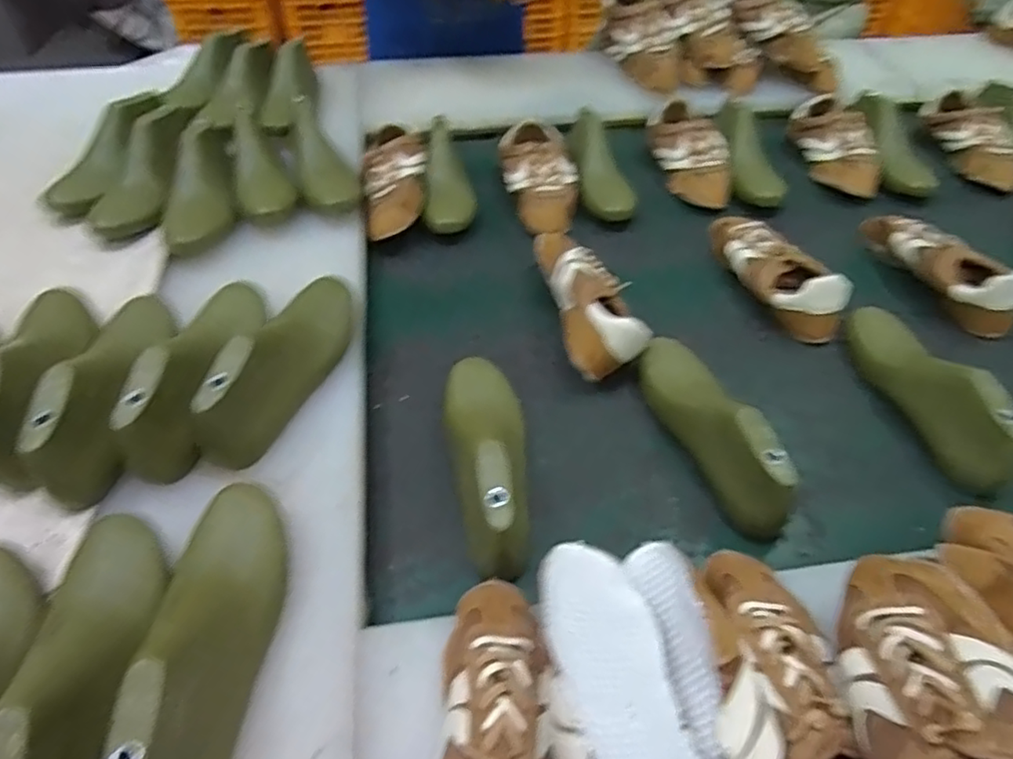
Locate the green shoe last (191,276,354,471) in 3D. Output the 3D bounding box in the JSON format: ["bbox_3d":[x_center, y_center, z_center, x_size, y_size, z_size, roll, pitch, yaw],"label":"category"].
[{"bbox_3d":[-0.217,-0.026,0.620,0.075,0.091,0.236,10,50,8],"label":"green shoe last"}]

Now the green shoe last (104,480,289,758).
[{"bbox_3d":[-0.199,0.170,0.437,0.071,0.090,0.249,-4,49,-4],"label":"green shoe last"}]

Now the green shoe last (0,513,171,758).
[{"bbox_3d":[-0.277,0.194,0.417,0.078,0.091,0.239,-9,50,-8],"label":"green shoe last"}]

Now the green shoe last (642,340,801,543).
[{"bbox_3d":[0.204,0.041,0.624,0.069,0.094,0.236,-13,50,-12],"label":"green shoe last"}]

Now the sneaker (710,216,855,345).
[{"bbox_3d":[0.331,-0.143,0.811,0.079,0.069,0.236,-16,51,-14],"label":"sneaker"}]

